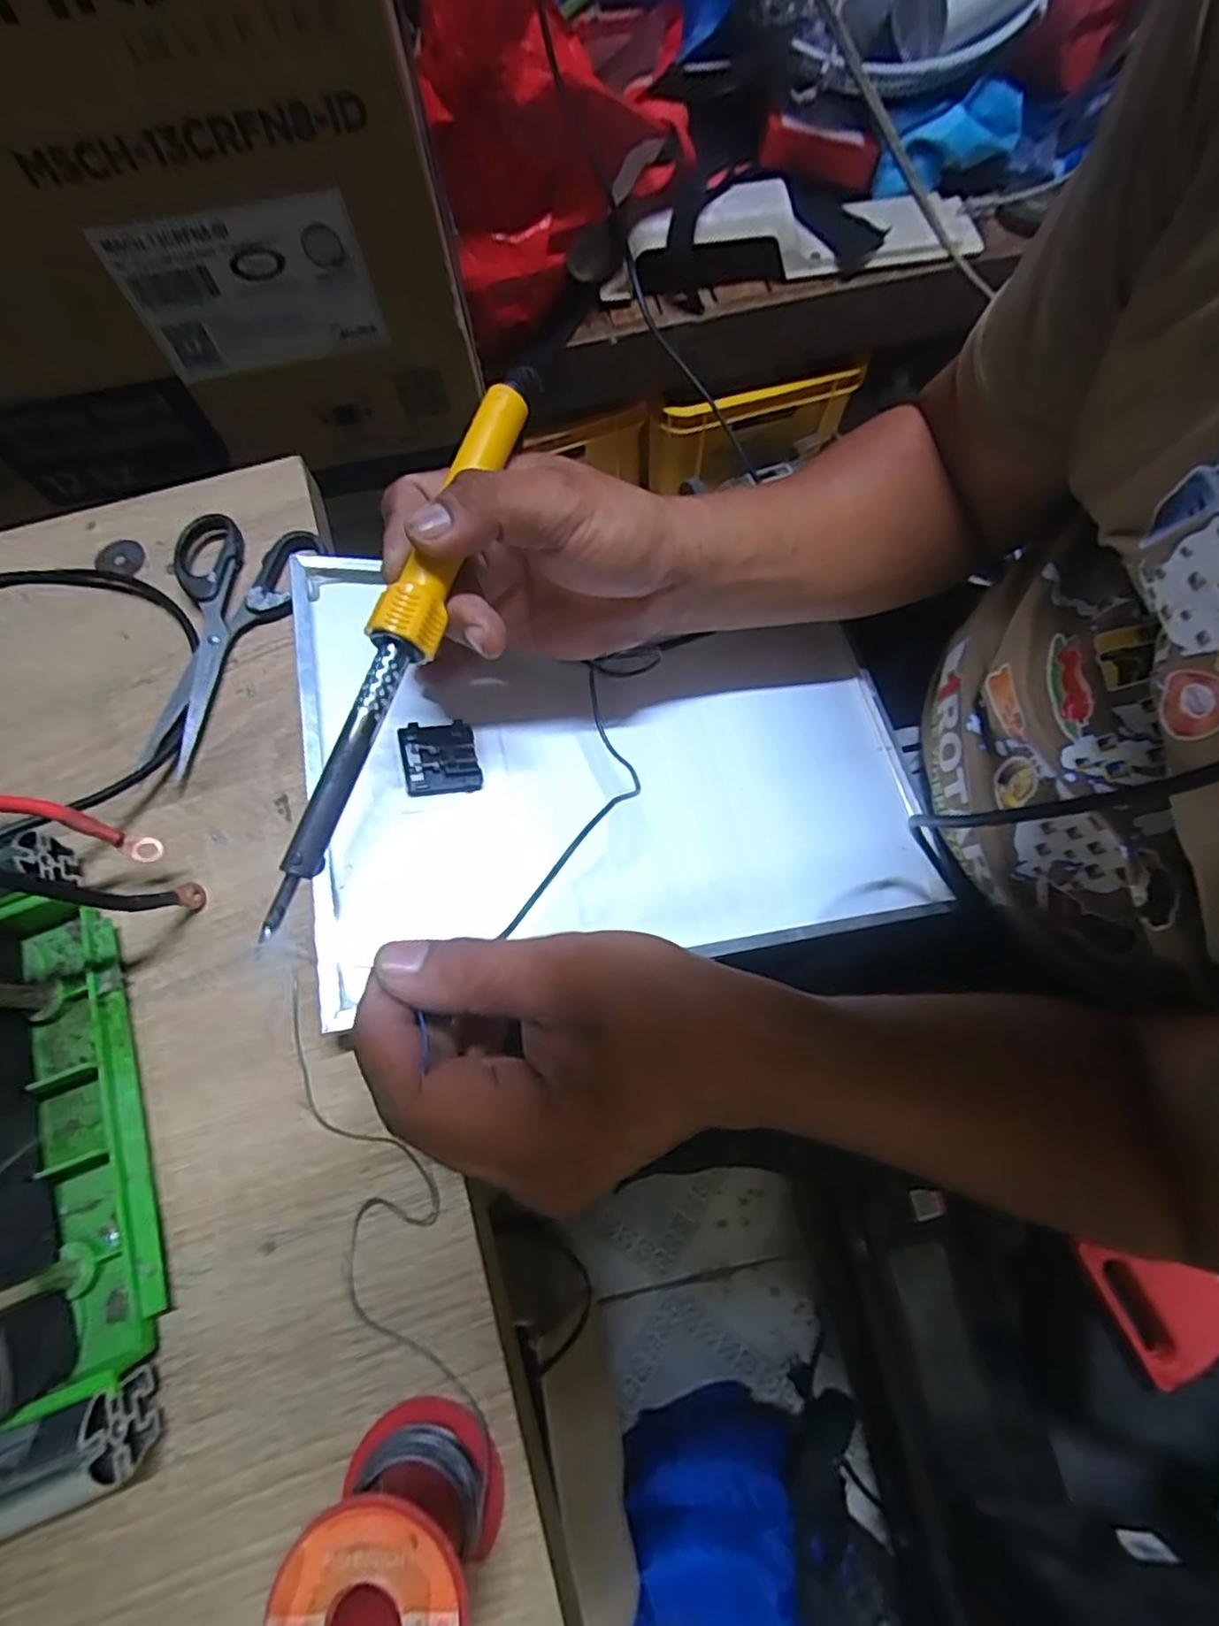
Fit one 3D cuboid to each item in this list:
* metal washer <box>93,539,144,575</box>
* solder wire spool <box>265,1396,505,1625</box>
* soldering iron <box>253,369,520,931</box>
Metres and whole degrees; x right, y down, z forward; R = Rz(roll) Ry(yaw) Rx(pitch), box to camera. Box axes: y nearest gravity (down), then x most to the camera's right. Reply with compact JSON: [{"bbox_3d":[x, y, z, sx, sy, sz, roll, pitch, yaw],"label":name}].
[{"bbox_3d":[-0.266,-0.140,0.351,0.024,0.004,0.021,6,76,-2],"label":"metal washer"},{"bbox_3d":[-0.063,0.222,0.193,0.051,0.054,0.049,0,70,1],"label":"solder wire spool"},{"bbox_3d":[-0.078,-0.068,0.239,0.020,0.016,0.225,18,79,8],"label":"soldering iron"}]

